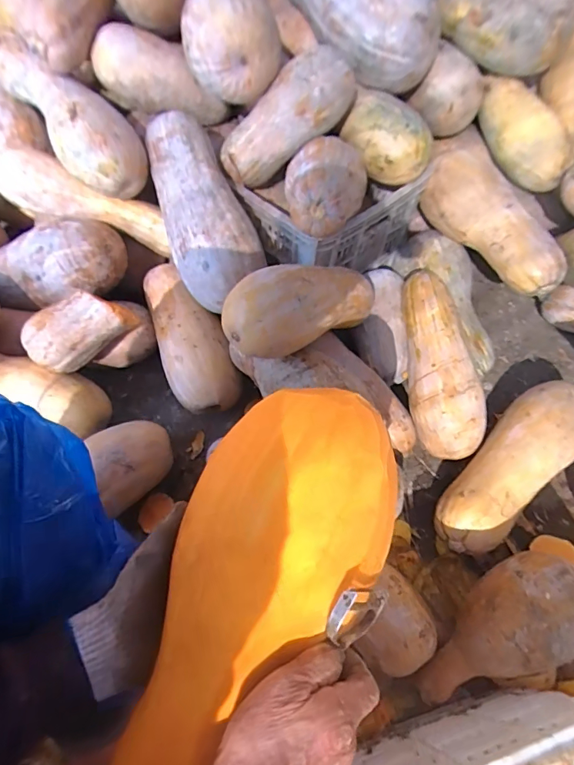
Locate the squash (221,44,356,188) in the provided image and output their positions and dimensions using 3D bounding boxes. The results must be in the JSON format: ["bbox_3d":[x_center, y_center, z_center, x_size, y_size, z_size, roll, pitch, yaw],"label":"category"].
[{"bbox_3d":[-0.004,-0.460,0.793,0.261,0.100,0.105,-40,63,8],"label":"squash"}]

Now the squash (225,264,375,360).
[{"bbox_3d":[0.040,-0.124,0.722,0.304,0.115,0.112,-20,58,-38],"label":"squash"}]

